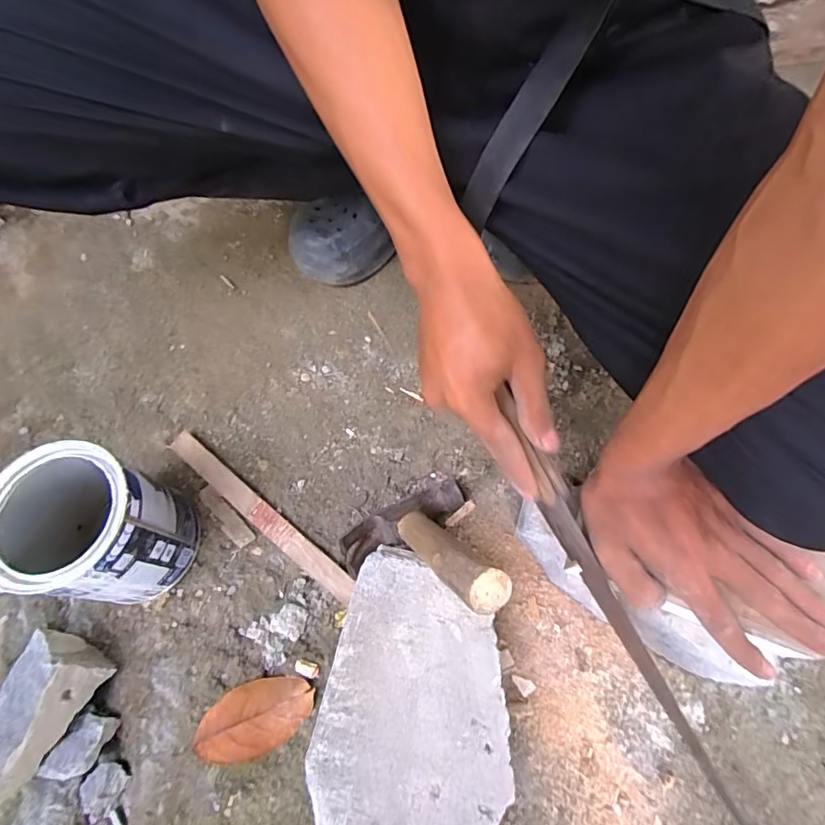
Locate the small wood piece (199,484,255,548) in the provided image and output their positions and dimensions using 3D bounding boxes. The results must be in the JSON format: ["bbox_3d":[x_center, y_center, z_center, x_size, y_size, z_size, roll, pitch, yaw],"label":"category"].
[{"bbox_3d":[-0.182,0.100,0.484,0.021,0.010,0.071,-39,71,-17],"label":"small wood piece"}]

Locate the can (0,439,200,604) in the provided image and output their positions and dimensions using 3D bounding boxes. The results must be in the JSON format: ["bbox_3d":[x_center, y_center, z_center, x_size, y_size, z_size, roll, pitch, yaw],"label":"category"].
[{"bbox_3d":[-0.260,0.101,0.416,0.109,0.130,0.103,0,65,0],"label":"can"}]

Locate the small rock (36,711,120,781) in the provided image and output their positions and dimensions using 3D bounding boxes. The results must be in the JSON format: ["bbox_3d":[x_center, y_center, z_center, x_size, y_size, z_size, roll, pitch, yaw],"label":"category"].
[{"bbox_3d":[-0.268,0.271,0.400,0.032,0.023,0.049,24,67,11],"label":"small rock"}]

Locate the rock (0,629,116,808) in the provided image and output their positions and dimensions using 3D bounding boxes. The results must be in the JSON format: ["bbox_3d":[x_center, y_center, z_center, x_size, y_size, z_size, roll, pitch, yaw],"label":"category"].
[{"bbox_3d":[-0.312,0.239,0.400,0.075,0.048,0.113,27,68,12],"label":"rock"}]

